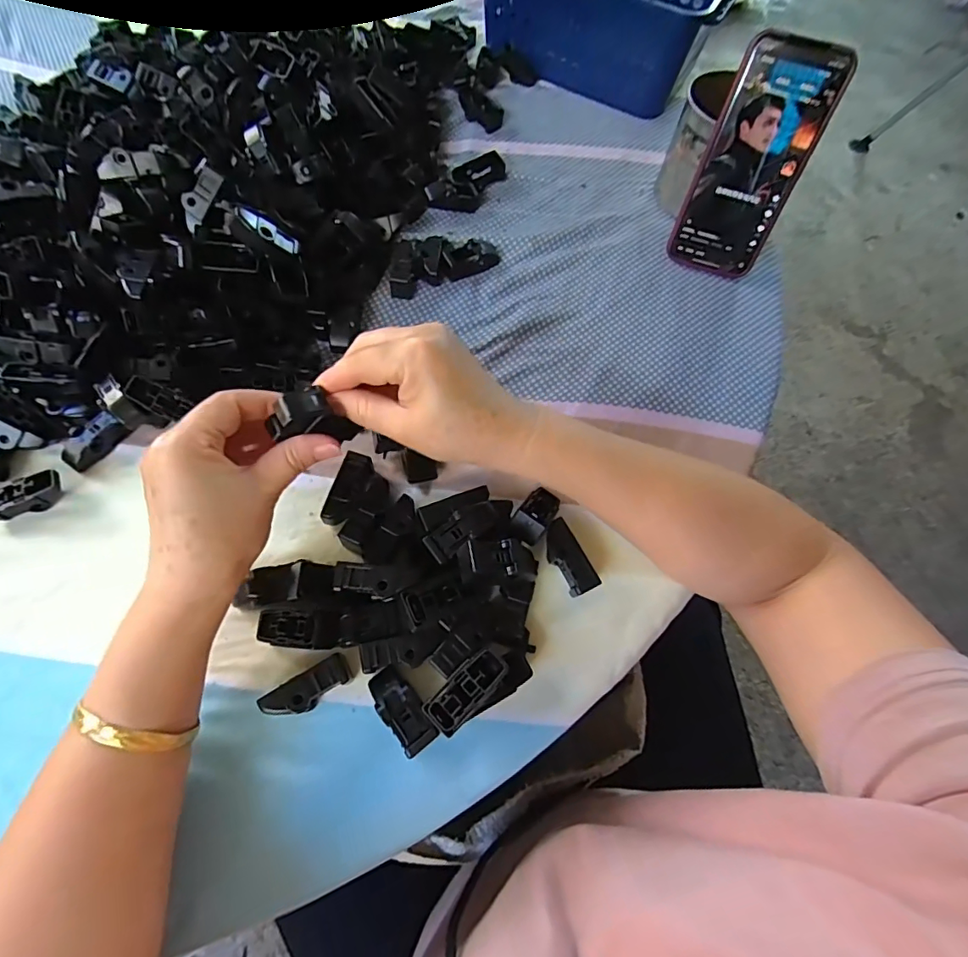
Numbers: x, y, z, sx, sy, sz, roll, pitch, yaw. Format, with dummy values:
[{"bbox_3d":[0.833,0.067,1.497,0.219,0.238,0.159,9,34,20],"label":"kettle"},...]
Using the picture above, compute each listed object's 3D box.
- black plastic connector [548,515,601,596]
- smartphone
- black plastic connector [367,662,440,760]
[{"bbox_3d":[0.054,0.053,0.326,0.017,0.023,0.047,-25,69,-14],"label":"black plastic connector"},{"bbox_3d":[0.214,-0.249,0.402,0.075,0.156,0.016,20,36,5],"label":"smartphone"},{"bbox_3d":[-0.048,0.133,0.290,0.021,0.018,0.048,-34,72,-17],"label":"black plastic connector"}]

